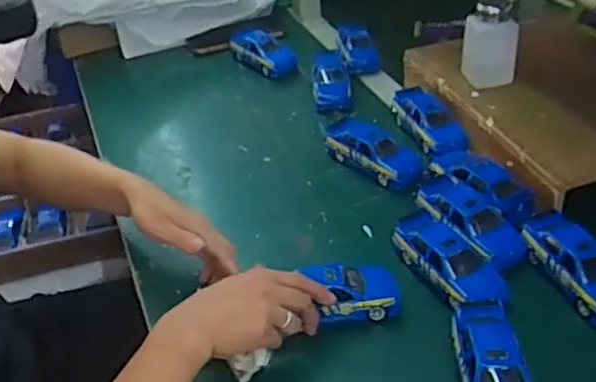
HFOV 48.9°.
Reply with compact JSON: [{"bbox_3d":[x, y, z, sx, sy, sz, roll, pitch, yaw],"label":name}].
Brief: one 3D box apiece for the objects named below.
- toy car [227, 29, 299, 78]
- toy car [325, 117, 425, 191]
[{"bbox_3d":[-0.057,-0.223,1.065,0.066,0.042,0.135,-28,44,-27],"label":"toy car"},{"bbox_3d":[0.093,-0.049,0.817,0.056,0.034,0.138,-31,45,-29],"label":"toy car"}]

